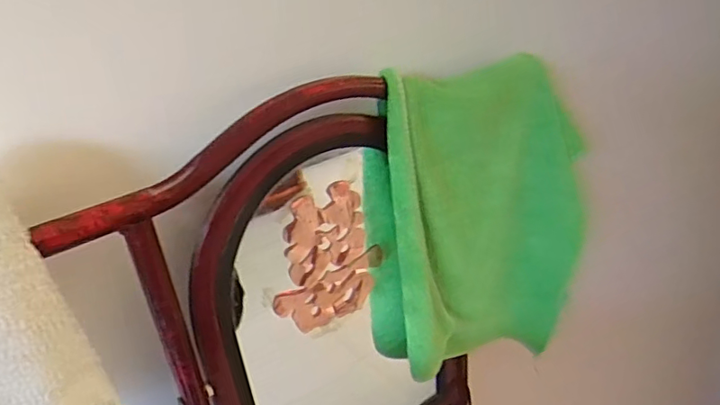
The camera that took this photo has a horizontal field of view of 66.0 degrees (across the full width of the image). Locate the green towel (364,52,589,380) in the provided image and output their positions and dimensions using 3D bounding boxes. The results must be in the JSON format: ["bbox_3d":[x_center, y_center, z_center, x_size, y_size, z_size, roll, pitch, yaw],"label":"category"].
[{"bbox_3d":[0.113,0.017,0.516,0.204,0.278,0.075,-21,29,-31],"label":"green towel"}]

